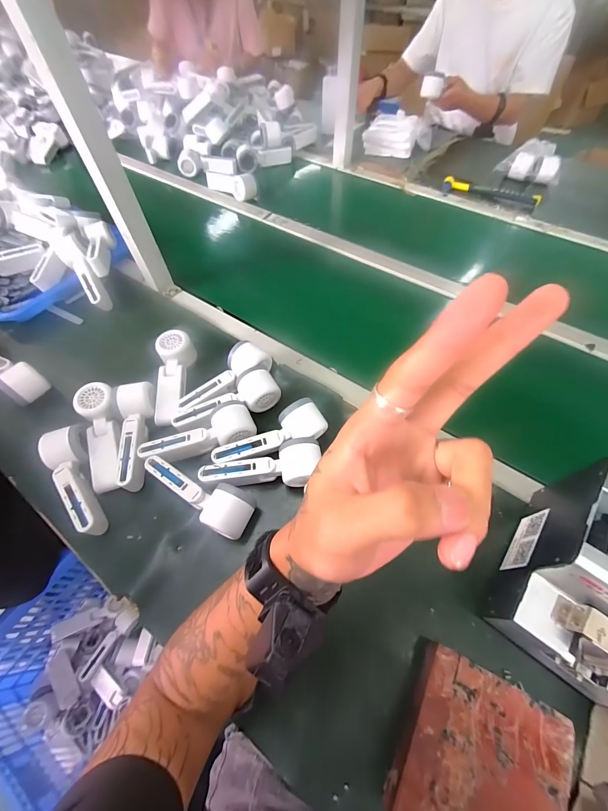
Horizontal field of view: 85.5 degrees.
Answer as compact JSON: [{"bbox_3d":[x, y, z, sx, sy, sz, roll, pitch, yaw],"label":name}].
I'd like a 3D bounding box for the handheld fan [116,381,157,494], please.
[{"bbox_3d":[-0.257,0.043,0.494,0.051,0.052,0.162,-3,58,-1],"label":"handheld fan"}]

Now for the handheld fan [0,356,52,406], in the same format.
[{"bbox_3d":[-0.508,-0.060,0.566,0.128,0.055,0.058,31,64,19],"label":"handheld fan"}]

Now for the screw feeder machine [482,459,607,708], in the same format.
[{"bbox_3d":[0.299,0.175,0.325,0.122,0.133,0.169,33,64,20],"label":"screw feeder machine"}]

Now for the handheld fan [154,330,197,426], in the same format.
[{"bbox_3d":[-0.225,-0.050,0.563,0.055,0.048,0.168,1,74,2],"label":"handheld fan"}]

